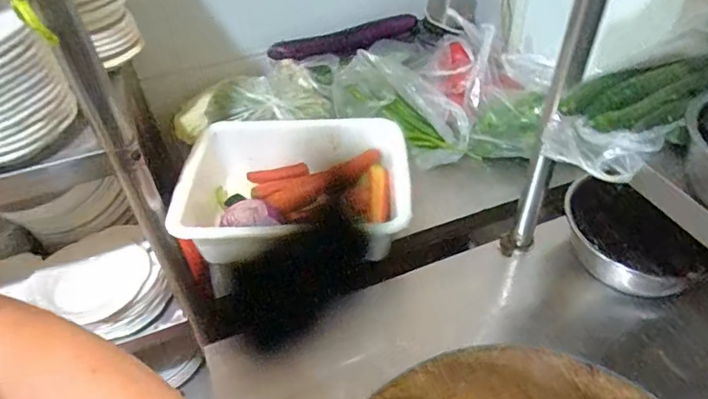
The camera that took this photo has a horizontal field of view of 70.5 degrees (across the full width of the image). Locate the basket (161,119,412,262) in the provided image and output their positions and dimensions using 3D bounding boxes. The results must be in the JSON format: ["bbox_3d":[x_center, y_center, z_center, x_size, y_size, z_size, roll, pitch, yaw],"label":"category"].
[{"bbox_3d":[-0.106,-0.009,0.883,0.387,0.130,0.278,-4,43,-1],"label":"basket"}]

